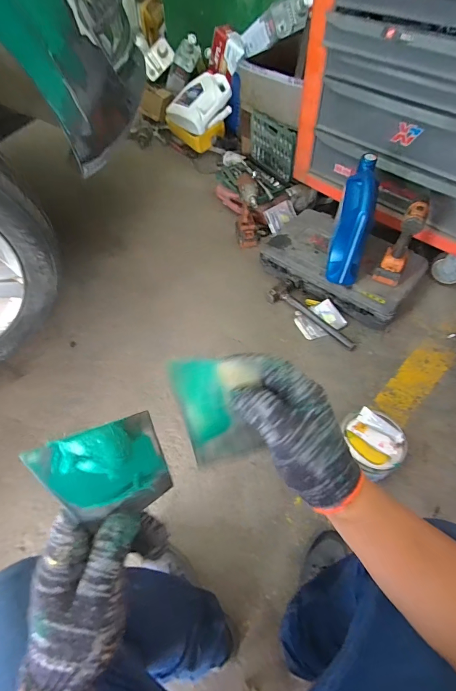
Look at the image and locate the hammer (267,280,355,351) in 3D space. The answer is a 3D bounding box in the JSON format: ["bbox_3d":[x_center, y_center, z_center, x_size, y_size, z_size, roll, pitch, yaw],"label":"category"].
[{"bbox_3d":[0.295,-0.113,1.142,0.352,0.037,0.101,38,62,24],"label":"hammer"}]

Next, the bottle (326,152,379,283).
[{"bbox_3d":[0.373,-0.364,1.015,0.091,0.298,0.229,6,57,7],"label":"bottle"}]

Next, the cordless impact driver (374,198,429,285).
[{"bbox_3d":[0.538,-0.317,1.013,0.072,0.257,0.144,27,62,19],"label":"cordless impact driver"}]

